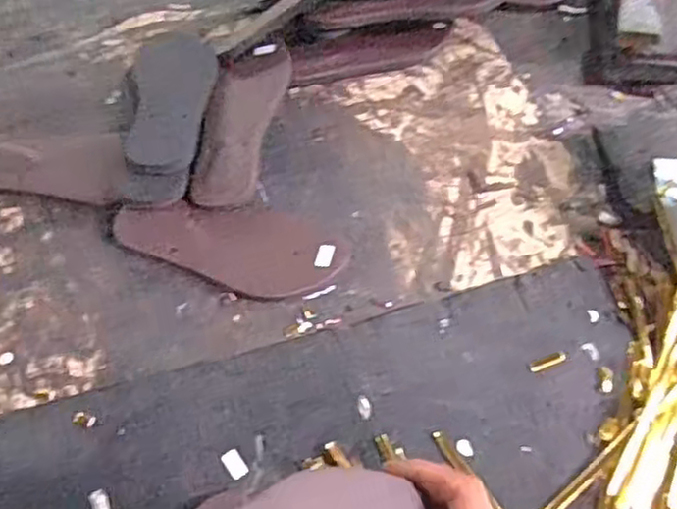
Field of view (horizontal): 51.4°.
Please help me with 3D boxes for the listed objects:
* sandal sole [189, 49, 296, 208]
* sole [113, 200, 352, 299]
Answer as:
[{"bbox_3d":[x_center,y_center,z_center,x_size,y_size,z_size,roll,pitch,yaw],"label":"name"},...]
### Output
[{"bbox_3d":[-0.112,-0.148,0.805,0.086,0.018,0.227,6,57,5],"label":"sandal sole"},{"bbox_3d":[-0.113,-0.016,0.731,0.243,0.017,0.092,20,60,14],"label":"sole"}]

